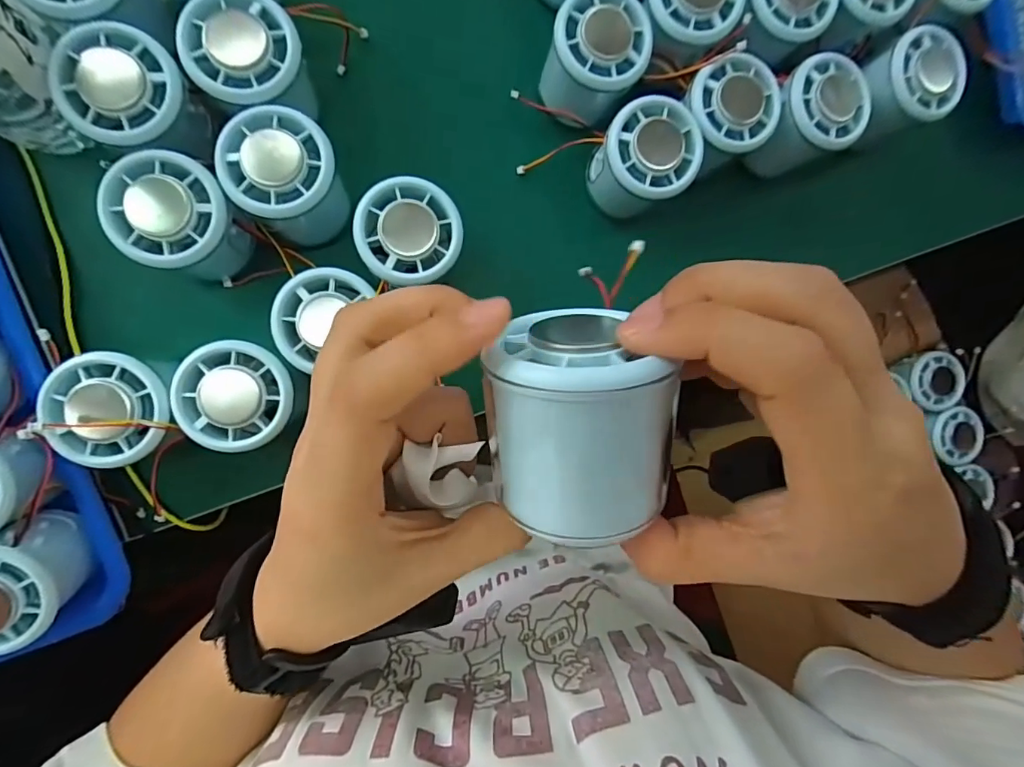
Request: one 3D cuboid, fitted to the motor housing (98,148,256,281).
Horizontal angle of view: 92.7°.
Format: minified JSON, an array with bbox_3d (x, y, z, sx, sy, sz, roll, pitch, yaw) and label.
[{"bbox_3d":[-0.177,-0.088,0.266,0.054,0.058,0.054,0,91,-9],"label":"motor housing"}]

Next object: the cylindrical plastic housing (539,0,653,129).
[{"bbox_3d":[0.048,-0.196,0.303,0.054,0.057,0.056,0,91,-9],"label":"cylindrical plastic housing"}]

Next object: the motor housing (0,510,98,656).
[{"bbox_3d":[-0.255,0.104,0.251,0.054,0.038,0.054,-30,96,-7],"label":"motor housing"}]

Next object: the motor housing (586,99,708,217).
[{"bbox_3d":[0.079,-0.138,0.311,0.057,0.063,0.056,0,91,-9],"label":"motor housing"}]

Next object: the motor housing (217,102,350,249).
[{"bbox_3d":[-0.126,-0.115,0.274,0.053,0.062,0.055,0,91,-9],"label":"motor housing"}]

